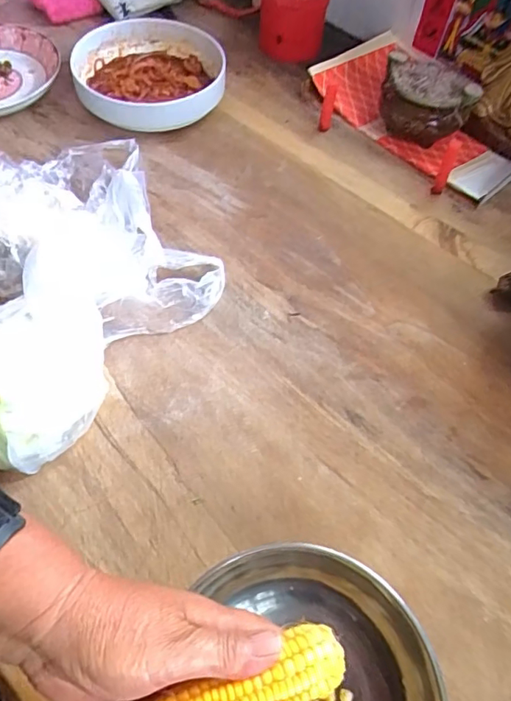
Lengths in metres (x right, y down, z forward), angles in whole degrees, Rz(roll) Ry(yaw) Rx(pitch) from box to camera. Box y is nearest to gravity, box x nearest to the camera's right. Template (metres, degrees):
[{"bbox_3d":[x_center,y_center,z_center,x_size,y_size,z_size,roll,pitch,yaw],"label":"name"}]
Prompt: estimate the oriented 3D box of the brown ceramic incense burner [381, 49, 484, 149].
[{"bbox_3d":[0.228,-0.335,0.697,0.105,0.077,0.099,-4,62,-2],"label":"brown ceramic incense burner"}]

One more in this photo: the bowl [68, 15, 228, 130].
[{"bbox_3d":[-0.147,-0.388,0.726,0.195,0.055,0.214,1,59,-2],"label":"bowl"}]

